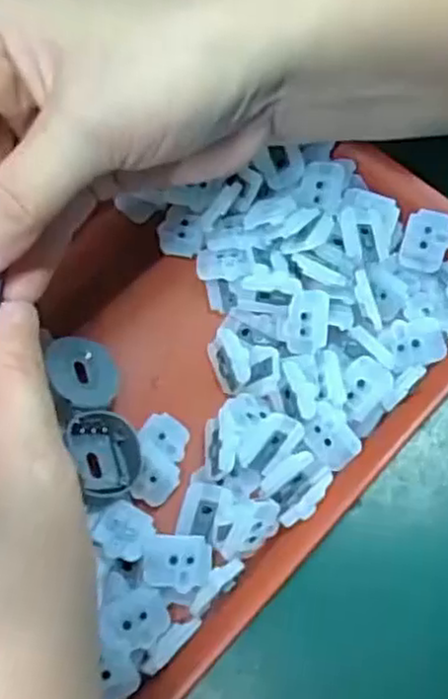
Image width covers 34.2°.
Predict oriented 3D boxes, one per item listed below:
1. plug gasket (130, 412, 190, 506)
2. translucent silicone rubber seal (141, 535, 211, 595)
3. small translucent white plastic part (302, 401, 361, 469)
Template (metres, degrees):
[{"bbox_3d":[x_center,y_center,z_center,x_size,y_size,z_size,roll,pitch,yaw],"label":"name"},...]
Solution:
[{"bbox_3d":[-0.022,0.036,0.244,0.016,0.006,0.030,9,70,5],"label":"plug gasket"},{"bbox_3d":[-0.015,0.067,0.230,0.021,0.004,0.017,2,69,2],"label":"translucent silicone rubber seal"},{"bbox_3d":[0.035,0.029,0.239,0.013,0.008,0.021,-33,72,-10],"label":"small translucent white plastic part"}]

